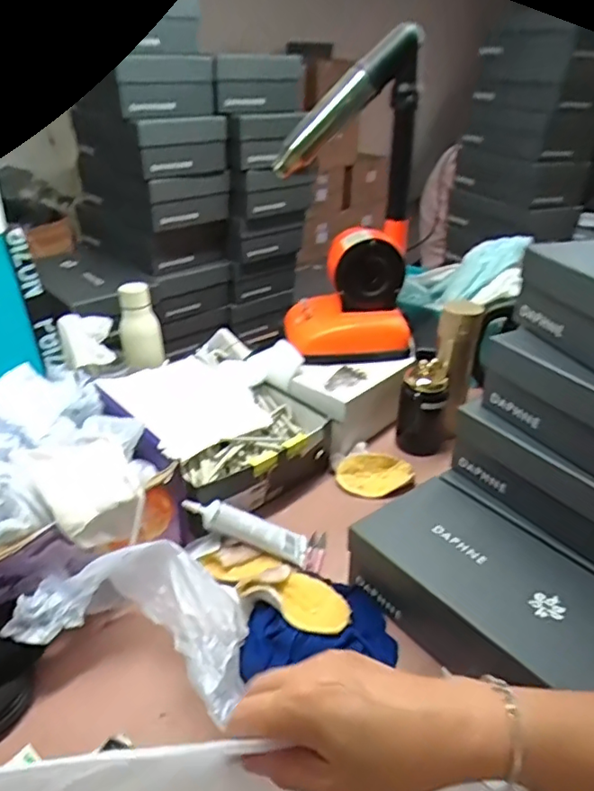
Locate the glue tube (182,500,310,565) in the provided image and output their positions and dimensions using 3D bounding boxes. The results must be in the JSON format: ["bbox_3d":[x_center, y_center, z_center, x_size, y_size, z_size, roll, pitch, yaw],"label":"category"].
[{"bbox_3d":[-0.064,0.174,0.766,0.171,0.028,0.047,25,29,-11],"label":"glue tube"}]

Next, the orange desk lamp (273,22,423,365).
[{"bbox_3d":[0.091,-0.288,0.946,0.213,0.481,0.156,-14,34,-24],"label":"orange desk lamp"}]

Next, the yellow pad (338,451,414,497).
[{"bbox_3d":[0.124,0.121,0.907,0.118,0.034,0.068,-4,31,-9],"label":"yellow pad"}]

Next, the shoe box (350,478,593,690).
[{"bbox_3d":[0.220,0.225,0.665,0.165,0.092,0.282,-23,38,-35],"label":"shoe box"}]

